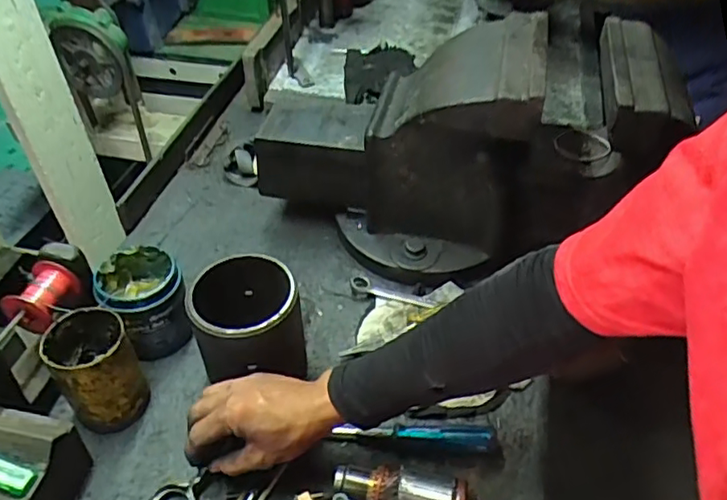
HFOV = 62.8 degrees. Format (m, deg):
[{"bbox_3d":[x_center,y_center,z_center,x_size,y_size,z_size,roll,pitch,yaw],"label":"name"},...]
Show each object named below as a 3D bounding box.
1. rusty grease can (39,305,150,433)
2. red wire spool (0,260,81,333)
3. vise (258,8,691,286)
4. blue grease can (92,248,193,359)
[{"bbox_3d":[-0.271,0.122,0.611,0.073,0.115,0.083,-21,47,-19],"label":"rusty grease can"},{"bbox_3d":[-0.326,0.047,0.609,0.053,0.046,0.065,3,44,5],"label":"red wire spool"},{"bbox_3d":[0.085,-0.124,0.734,0.425,0.253,0.197,3,44,4],"label":"vise"},{"bbox_3d":[-0.247,0.059,0.681,0.084,0.095,0.090,-1,44,1],"label":"blue grease can"}]

